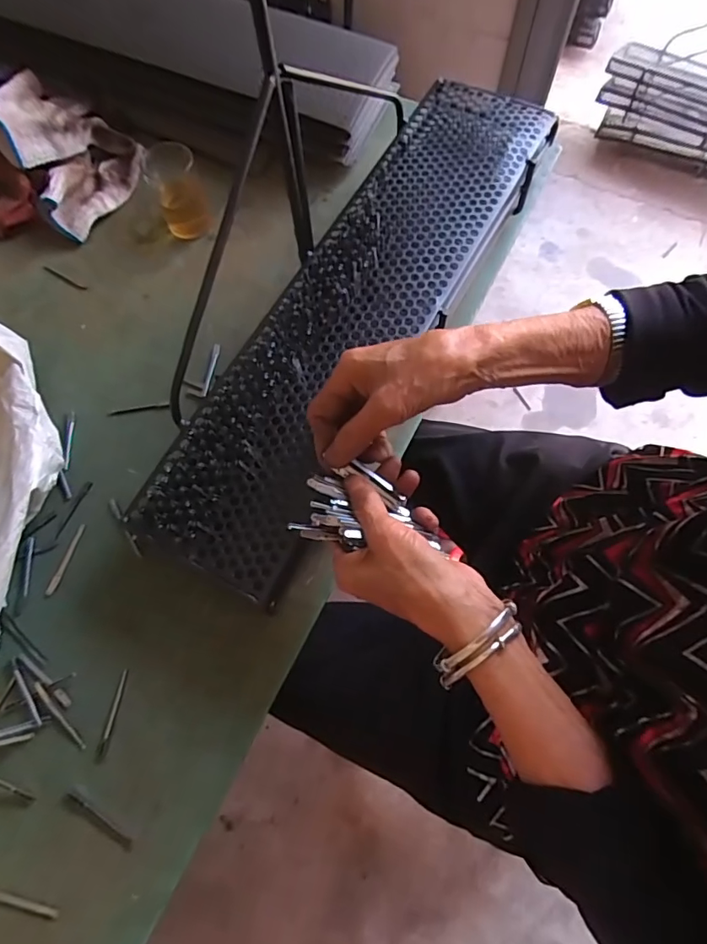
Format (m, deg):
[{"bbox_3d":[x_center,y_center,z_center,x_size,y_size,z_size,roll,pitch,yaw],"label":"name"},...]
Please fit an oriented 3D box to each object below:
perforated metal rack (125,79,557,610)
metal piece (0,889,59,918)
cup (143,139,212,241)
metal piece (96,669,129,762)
[{"bbox_3d":[0.010,-0.162,0.458,0.143,0.044,0.563,28,71,11],"label":"perforated metal rack"},{"bbox_3d":[-0.248,0.315,0.364,0.064,0.005,0.007,13,69,5],"label":"metal piece"},{"bbox_3d":[-0.201,-0.323,0.573,0.058,0.076,0.064,-21,70,-8],"label":"cup"},{"bbox_3d":[-0.198,0.200,0.406,0.007,0.004,0.068,9,69,4],"label":"metal piece"}]

